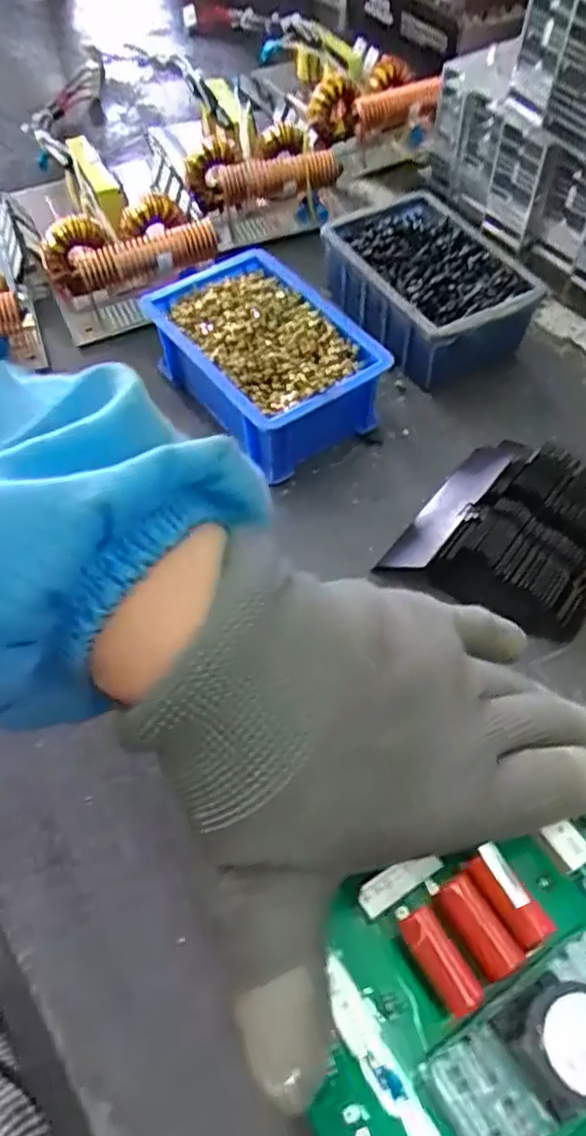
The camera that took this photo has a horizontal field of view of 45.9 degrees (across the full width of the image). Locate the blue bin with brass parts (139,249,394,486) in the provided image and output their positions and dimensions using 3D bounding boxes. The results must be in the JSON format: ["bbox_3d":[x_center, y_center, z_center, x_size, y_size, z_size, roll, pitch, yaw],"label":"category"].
[{"bbox_3d":[-0.021,-0.139,0.456,0.113,0.048,0.153,-29,61,-16],"label":"blue bin with brass parts"}]

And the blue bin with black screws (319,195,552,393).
[{"bbox_3d":[0.093,-0.199,0.497,0.104,0.053,0.155,-25,59,-14],"label":"blue bin with black screws"}]

